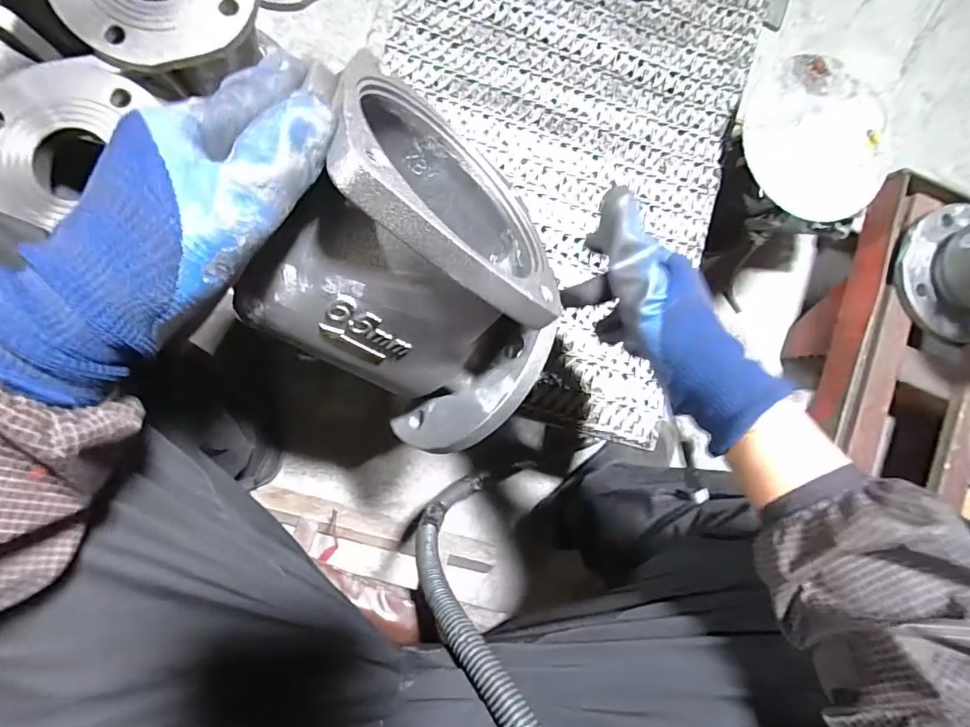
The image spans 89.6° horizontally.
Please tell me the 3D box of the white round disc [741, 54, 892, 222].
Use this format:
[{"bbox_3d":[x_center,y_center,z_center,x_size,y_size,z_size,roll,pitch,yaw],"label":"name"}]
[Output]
[{"bbox_3d":[0.345,-0.235,0.506,0.160,0.015,0.159,0,88,-9],"label":"white round disc"}]

